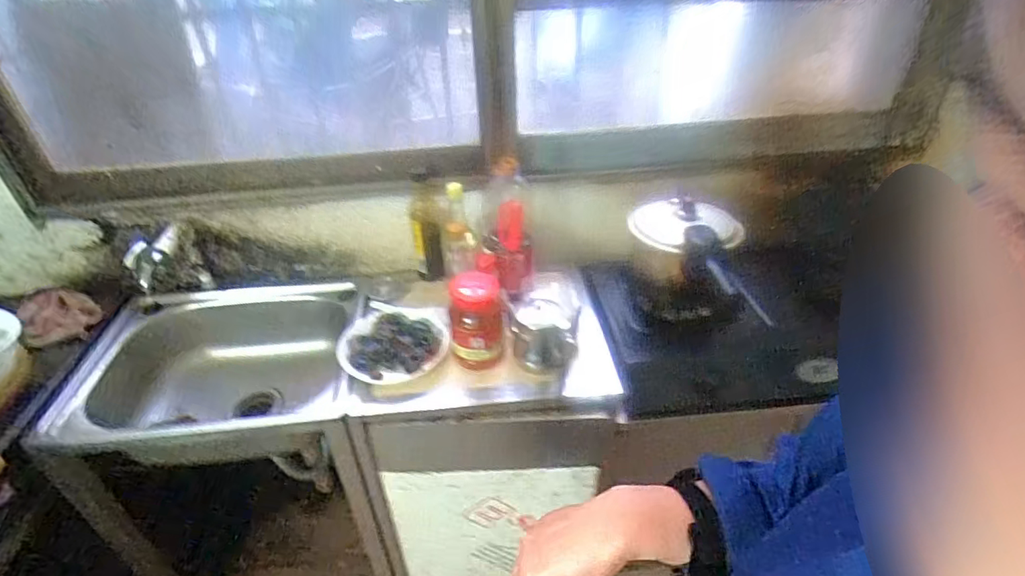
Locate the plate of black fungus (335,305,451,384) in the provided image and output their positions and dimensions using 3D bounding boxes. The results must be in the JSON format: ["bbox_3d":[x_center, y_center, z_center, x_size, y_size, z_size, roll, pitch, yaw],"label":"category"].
[{"bbox_3d":[-0.224,0.091,0.981,0.196,0.030,0.211,-1,36,1],"label":"plate of black fungus"}]

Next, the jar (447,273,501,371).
[{"bbox_3d":[-0.066,0.055,0.927,0.088,0.163,0.087,-6,36,-6],"label":"jar"}]

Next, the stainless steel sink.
[{"bbox_3d":[-0.547,0.188,1.044,0.491,0.199,0.409,-2,36,-1],"label":"stainless steel sink"}]

